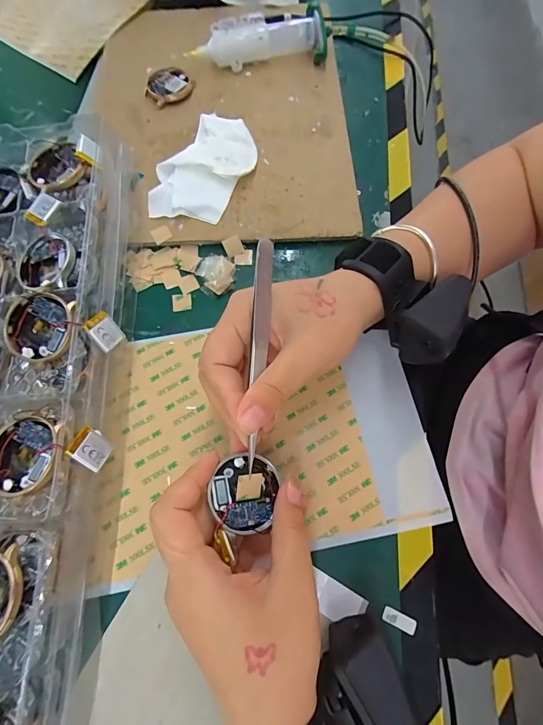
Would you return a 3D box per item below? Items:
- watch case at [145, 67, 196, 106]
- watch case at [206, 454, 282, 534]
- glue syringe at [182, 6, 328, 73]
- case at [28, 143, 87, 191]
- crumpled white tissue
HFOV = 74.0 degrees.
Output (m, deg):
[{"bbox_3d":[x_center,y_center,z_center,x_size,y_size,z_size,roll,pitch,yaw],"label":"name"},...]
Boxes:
[{"bbox_3d":[-0.105,-0.280,0.366,0.048,0.006,0.045,35,74,11],"label":"watch case"},{"bbox_3d":[-0.016,0.075,0.207,0.038,0.012,0.040,23,47,-8],"label":"watch case"},{"bbox_3d":[-0.013,-0.333,0.372,0.134,0.031,0.040,-7,71,-3],"label":"glue syringe"},{"bbox_3d":[-0.164,-0.149,0.274,0.041,0.014,0.039,-26,72,-9],"label":"case"},{"bbox_3d":[-0.058,-0.176,0.325,0.072,0.015,0.121,28,73,9],"label":"crumpled white tissue"}]

